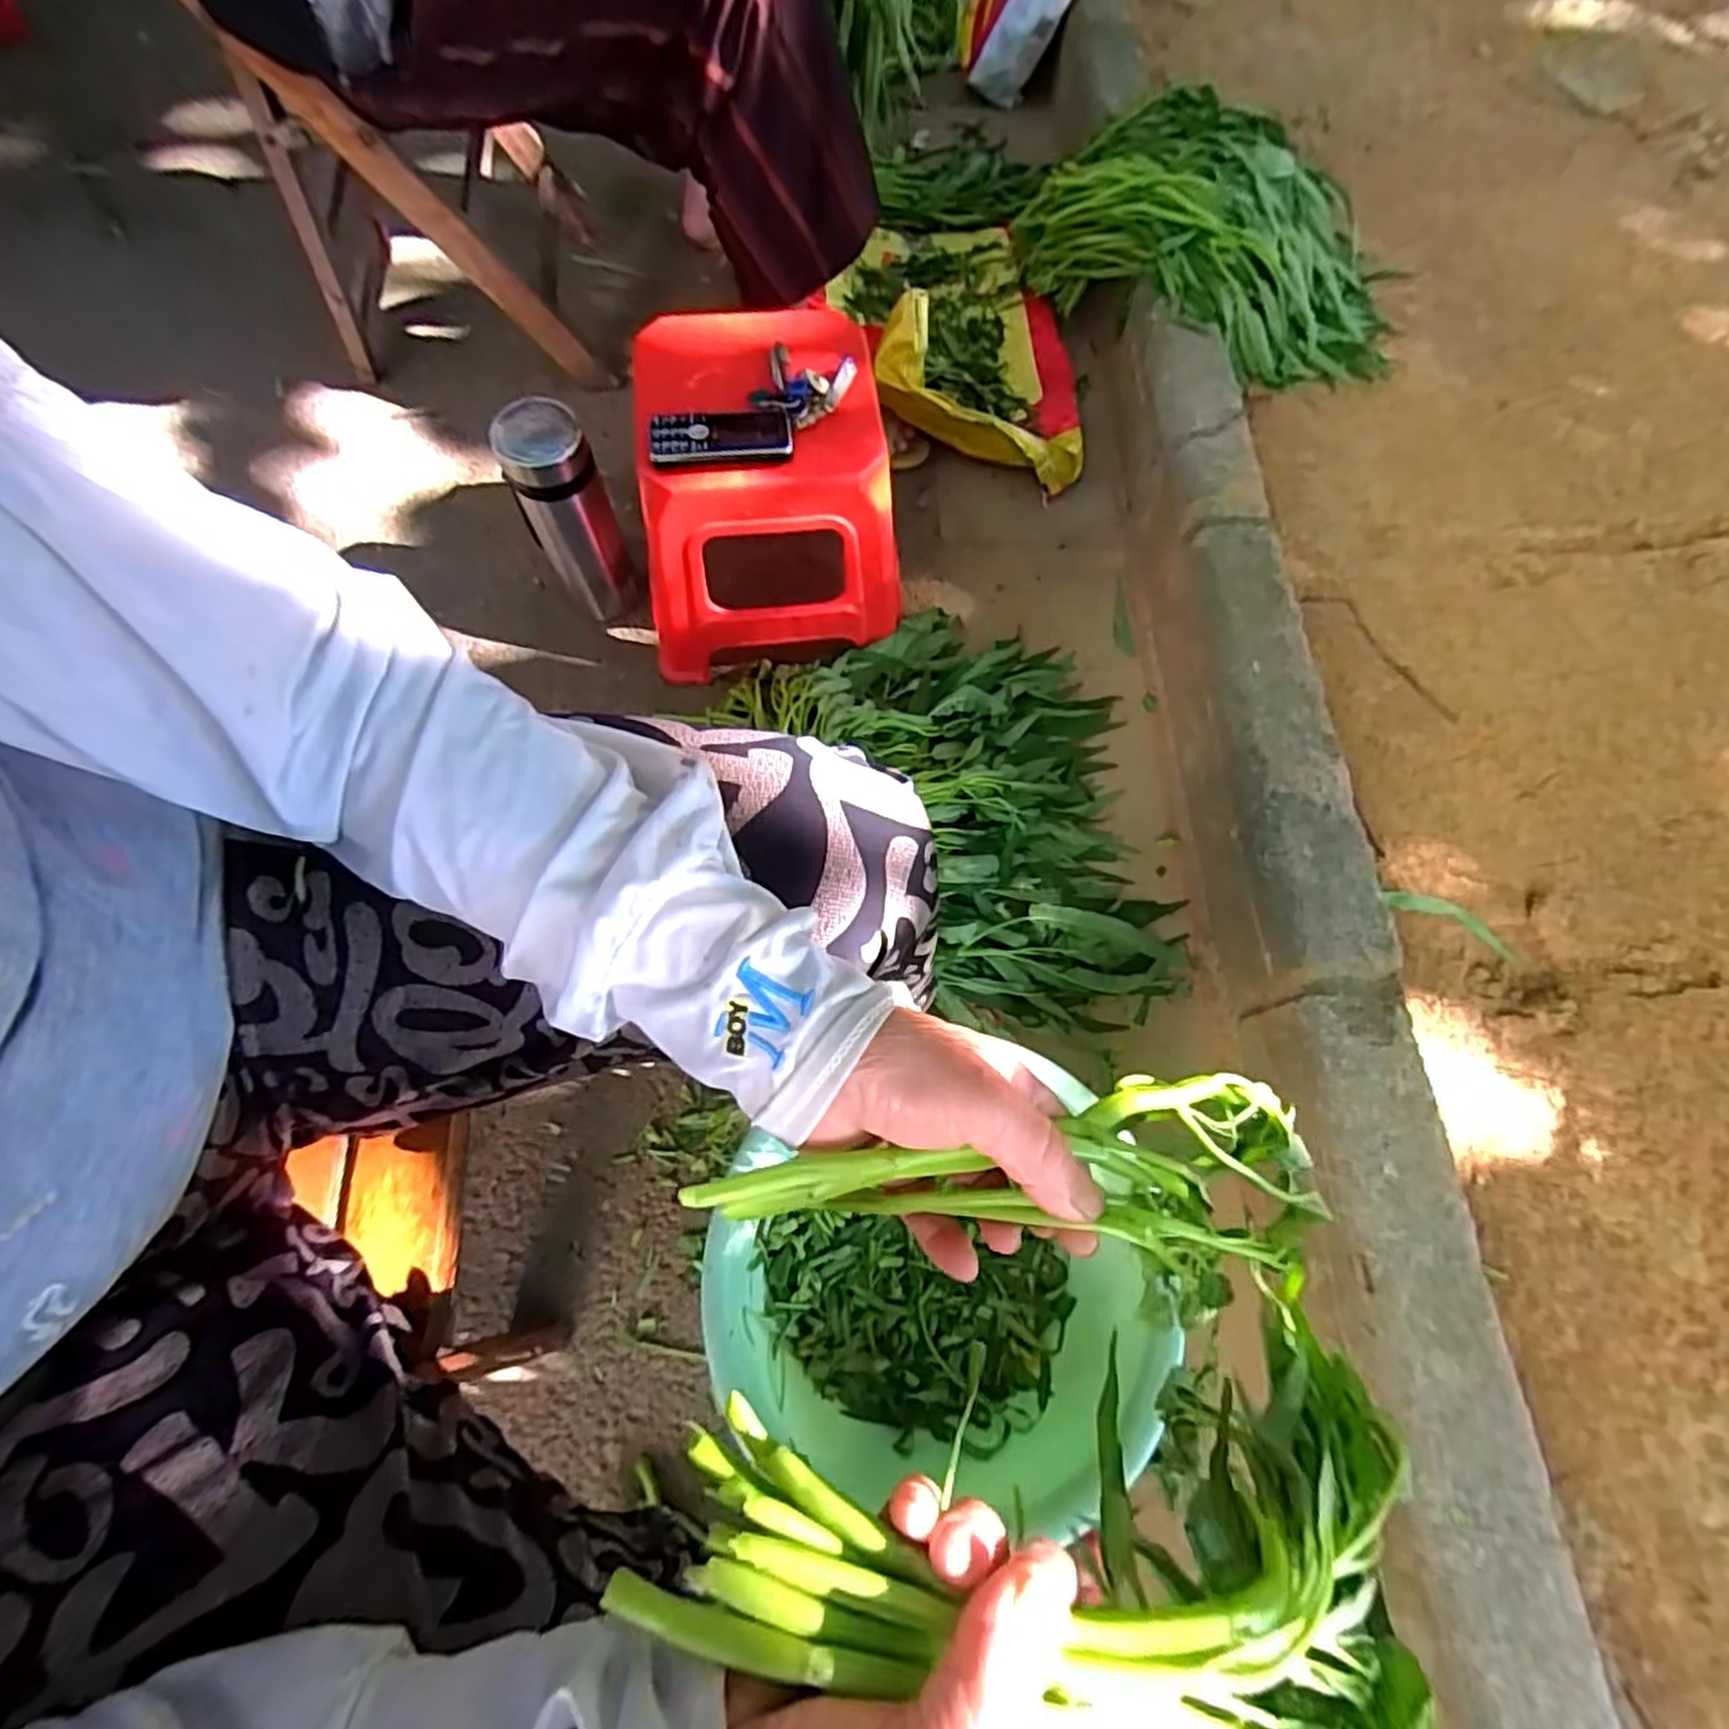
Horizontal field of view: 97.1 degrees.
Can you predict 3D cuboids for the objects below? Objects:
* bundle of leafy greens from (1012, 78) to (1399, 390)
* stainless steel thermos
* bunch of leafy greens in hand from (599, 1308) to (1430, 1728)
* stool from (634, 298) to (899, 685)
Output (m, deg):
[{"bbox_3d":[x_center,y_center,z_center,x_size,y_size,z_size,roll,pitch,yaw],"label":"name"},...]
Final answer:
[{"bbox_3d":[0.446,-0.795,0.973,0.497,0.165,0.311,12,69,6],"label":"bundle of leafy greens"},{"bbox_3d":[-0.302,-0.354,0.804,0.082,0.226,0.081,-24,70,-9],"label":"stainless steel thermos"},{"bbox_3d":[0.074,0.232,0.235,0.275,0.085,0.139,9,67,-12],"label":"bunch of leafy greens in hand"},{"bbox_3d":[-0.105,-0.381,0.782,0.238,0.225,0.236,-9,68,-3],"label":"stool"}]

